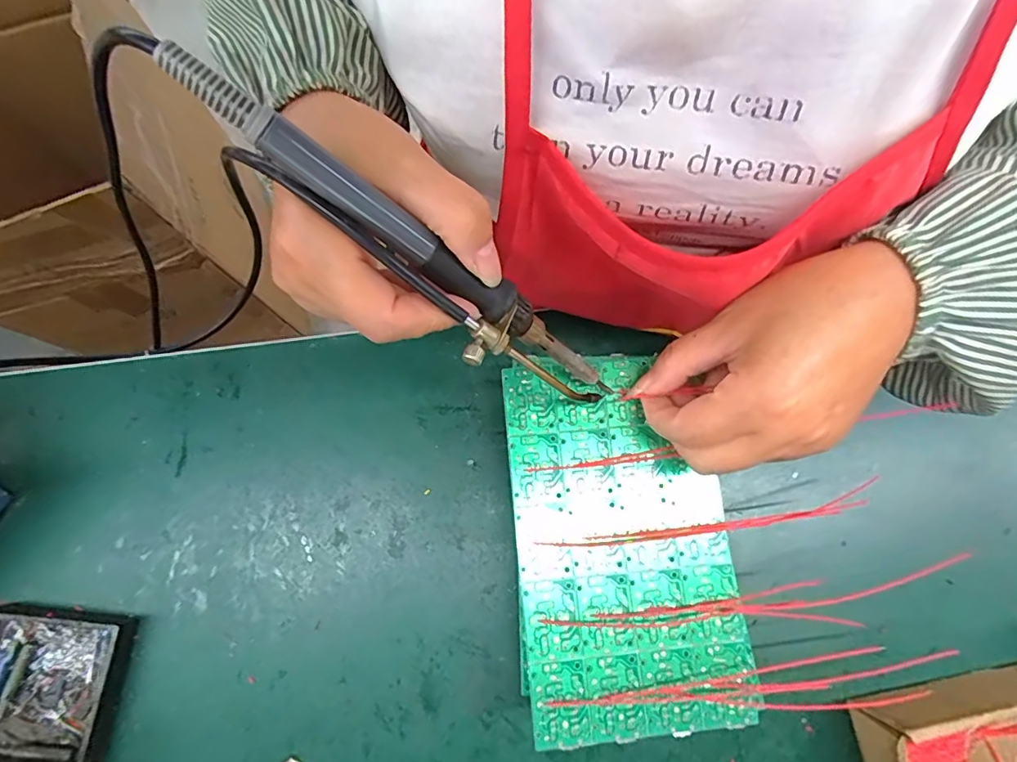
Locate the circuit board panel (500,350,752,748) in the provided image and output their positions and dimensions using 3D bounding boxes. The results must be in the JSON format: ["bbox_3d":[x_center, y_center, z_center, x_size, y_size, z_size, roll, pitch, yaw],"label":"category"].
[{"bbox_3d":[0.054,0.076,0.258,0.105,0.004,0.174,-4,78,-2],"label":"circuit board panel"}]

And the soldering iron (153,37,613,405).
[{"bbox_3d":[-0.029,-0.037,0.204,0.205,0.022,0.032,35,77,-32],"label":"soldering iron"}]

